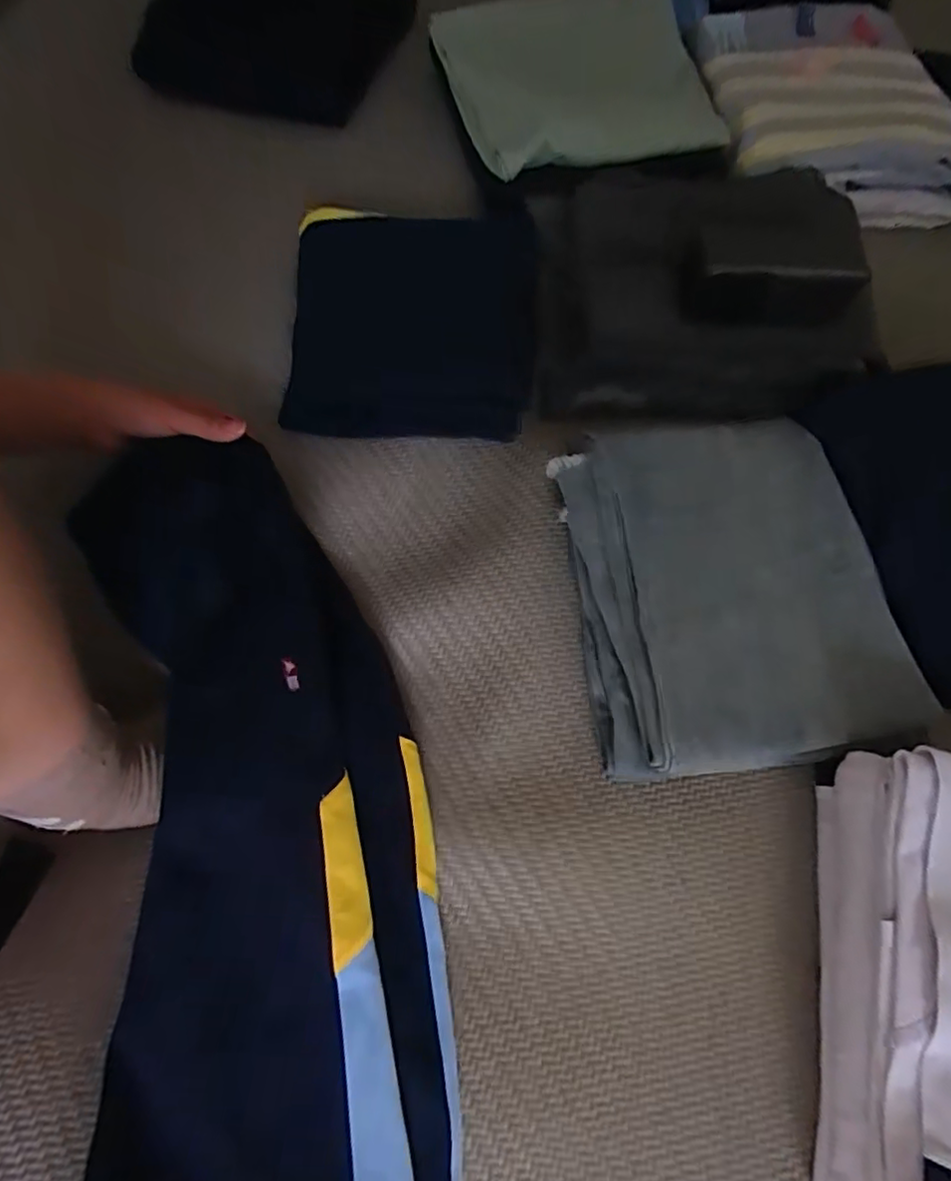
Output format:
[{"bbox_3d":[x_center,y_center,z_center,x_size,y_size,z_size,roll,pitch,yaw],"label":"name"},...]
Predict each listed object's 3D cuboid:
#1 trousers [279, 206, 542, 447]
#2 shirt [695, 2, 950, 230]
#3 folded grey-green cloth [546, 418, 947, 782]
[{"bbox_3d":[-0.053,-0.240,0.541,0.213,0.055,0.227,0,67,-1],"label":"trousers"},{"bbox_3d":[0.378,-0.533,0.661,0.257,0.080,0.286,3,68,-1],"label":"shirt"},{"bbox_3d":[0.185,-0.006,0.451,0.223,0.053,0.255,-7,68,-4],"label":"folded grey-green cloth"}]

